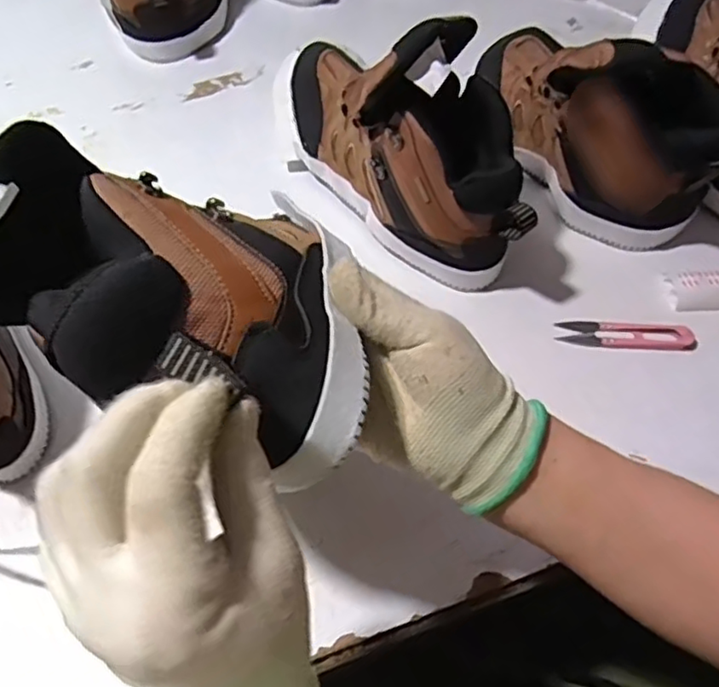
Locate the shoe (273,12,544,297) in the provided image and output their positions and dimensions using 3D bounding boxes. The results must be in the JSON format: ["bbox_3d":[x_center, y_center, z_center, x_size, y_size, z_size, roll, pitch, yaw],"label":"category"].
[{"bbox_3d":[0.023,-0.184,0.517,0.101,0.165,0.304,-26,61,-17],"label":"shoe"}]

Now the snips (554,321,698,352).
[{"bbox_3d":[0.208,-0.008,0.497,0.101,0.006,0.025,4,57,1],"label":"snips"}]

